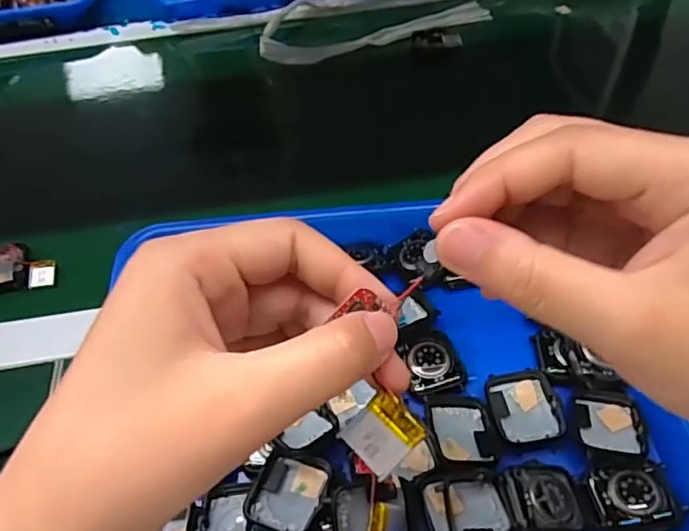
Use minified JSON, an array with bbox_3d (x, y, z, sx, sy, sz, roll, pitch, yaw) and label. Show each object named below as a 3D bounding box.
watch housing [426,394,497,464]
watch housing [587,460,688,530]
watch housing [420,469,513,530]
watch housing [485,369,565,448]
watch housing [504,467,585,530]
[{"bbox_3d":[0.062,0.089,0.327,0.034,0.014,0.040,-4,48,2],"label":"watch housing"},{"bbox_3d":[0.145,0.116,0.303,0.042,0.010,0.031,-8,48,-2],"label":"watch housing"},{"bbox_3d":[0.060,0.118,0.296,0.040,0.011,0.033,-10,48,-4],"label":"watch housing"},{"bbox_3d":[0.101,0.079,0.337,0.038,0.008,0.043,-9,48,-3],"label":"watch housing"},{"bbox_3d":[0.098,0.114,0.297,0.040,0.007,0.029,11,51,-24],"label":"watch housing"}]

